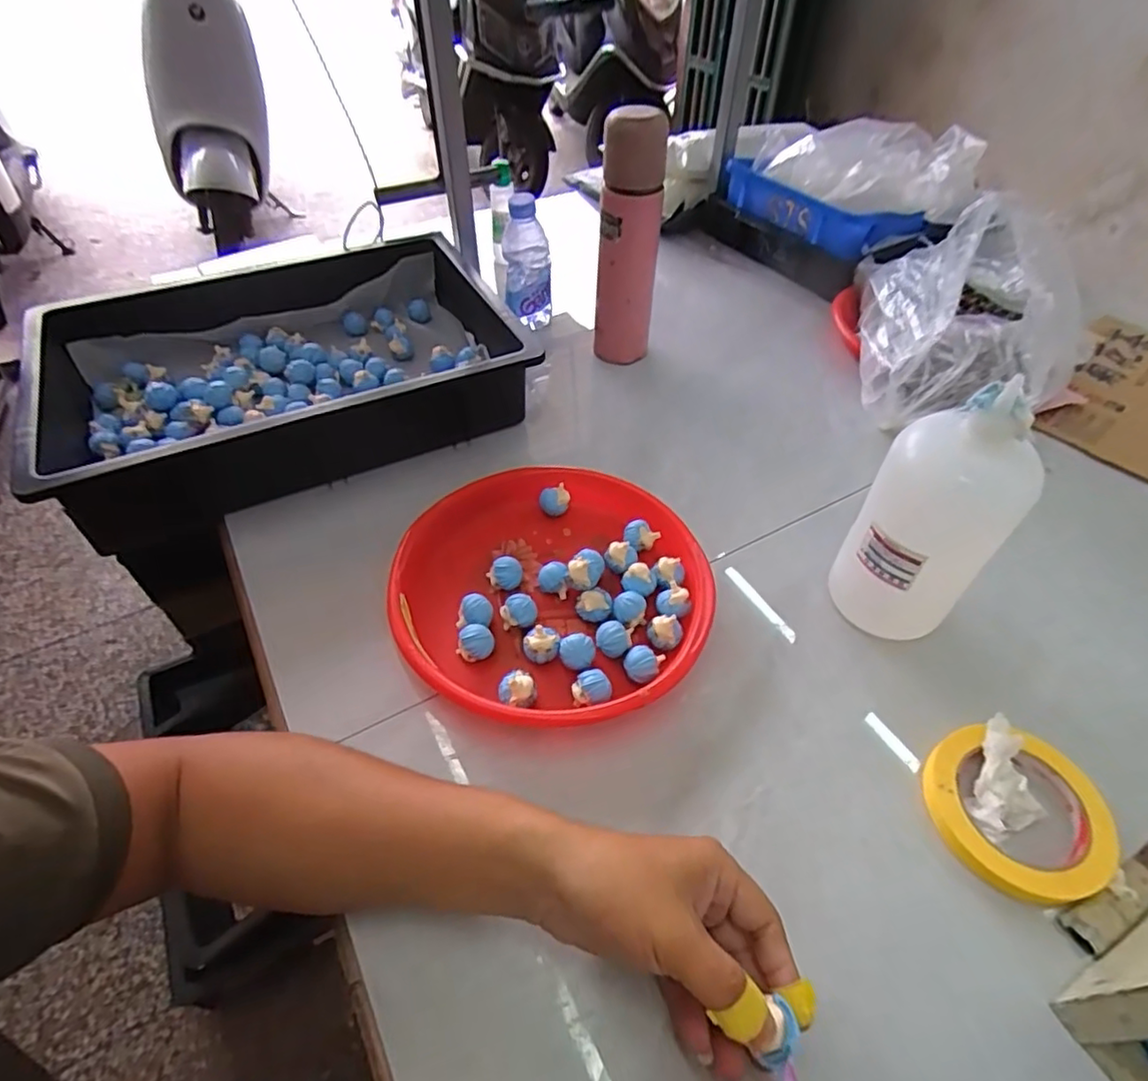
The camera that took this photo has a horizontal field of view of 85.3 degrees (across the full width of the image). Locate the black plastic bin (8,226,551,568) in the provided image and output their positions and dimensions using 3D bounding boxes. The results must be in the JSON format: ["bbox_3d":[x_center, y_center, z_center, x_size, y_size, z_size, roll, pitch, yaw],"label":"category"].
[{"bbox_3d":[-0.293,-0.179,0.664,0.487,0.096,0.302,-21,51,-17],"label":"black plastic bin"}]

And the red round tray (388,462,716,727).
[{"bbox_3d":[-0.017,0.039,0.520,0.247,0.041,0.245,0,48,0],"label":"red round tray"}]

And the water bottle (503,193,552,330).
[{"bbox_3d":[-0.056,-0.327,0.746,0.055,0.149,0.048,-1,48,-1],"label":"water bottle"}]

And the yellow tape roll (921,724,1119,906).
[{"bbox_3d":[0.290,0.176,0.411,0.103,0.021,0.107,0,48,0],"label":"yellow tape roll"}]

